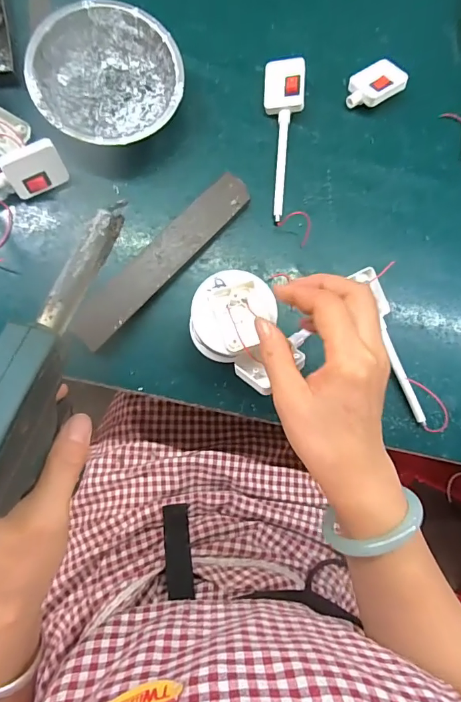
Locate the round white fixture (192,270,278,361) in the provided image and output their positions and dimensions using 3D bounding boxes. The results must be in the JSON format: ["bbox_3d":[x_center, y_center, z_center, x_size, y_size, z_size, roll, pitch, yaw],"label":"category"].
[{"bbox_3d":[0.002,-0.027,0.320,0.061,0.016,0.069,12,82,-6],"label":"round white fixture"}]

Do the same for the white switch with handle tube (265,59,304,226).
[{"bbox_3d":[0.052,-0.201,0.400,0.035,0.022,0.148,-1,84,-8],"label":"white switch with handle tube"}]

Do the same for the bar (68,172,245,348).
[{"bbox_3d":[-0.061,-0.083,0.376,0.039,0.017,0.196,44,80,-1],"label":"bar"}]

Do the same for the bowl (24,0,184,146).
[{"bbox_3d":[-0.107,-0.234,0.375,0.123,0.036,0.124,1,83,-8],"label":"bowl"}]

